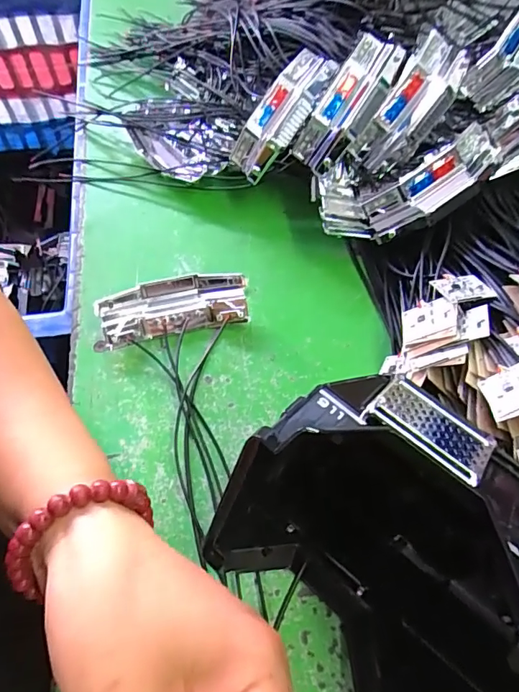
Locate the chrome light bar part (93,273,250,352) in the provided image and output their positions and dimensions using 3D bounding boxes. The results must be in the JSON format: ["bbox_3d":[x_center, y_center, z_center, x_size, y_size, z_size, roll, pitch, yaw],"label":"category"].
[{"bbox_3d":[-0.060,-0.026,0.336,0.101,0.024,0.038,-11,59,-7],"label":"chrome light bar part"}]

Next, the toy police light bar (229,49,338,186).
[{"bbox_3d":[0.015,-0.167,0.363,0.040,0.096,0.022,51,24,25],"label":"toy police light bar"}]

